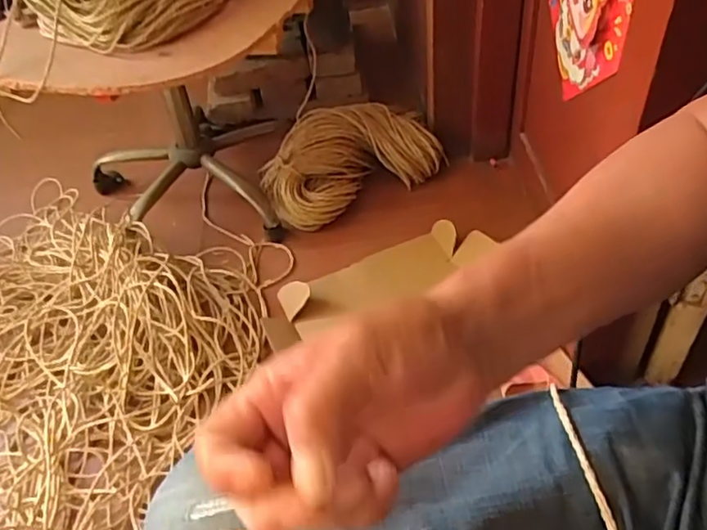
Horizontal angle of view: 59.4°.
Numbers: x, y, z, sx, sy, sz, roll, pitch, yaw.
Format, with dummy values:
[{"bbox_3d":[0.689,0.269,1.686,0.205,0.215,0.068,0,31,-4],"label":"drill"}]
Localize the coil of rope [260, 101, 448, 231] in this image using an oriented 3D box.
[{"bbox_3d":[-0.002,-0.220,1.279,0.397,0.158,0.177,-28,50,-21],"label":"coil of rope"}]

